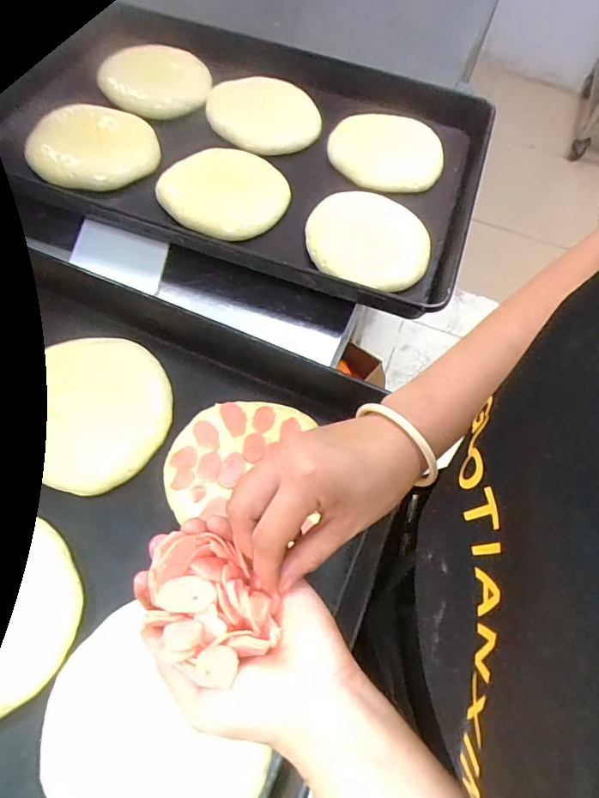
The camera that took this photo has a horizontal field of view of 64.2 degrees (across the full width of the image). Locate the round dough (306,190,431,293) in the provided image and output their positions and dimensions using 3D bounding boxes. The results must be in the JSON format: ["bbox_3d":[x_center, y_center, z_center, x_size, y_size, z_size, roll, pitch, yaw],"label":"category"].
[{"bbox_3d":[0.079,-0.187,0.547,0.134,0.020,0.133,2,62,-4],"label":"round dough"}]

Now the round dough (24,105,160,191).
[{"bbox_3d":[-0.245,-0.300,0.567,0.142,0.028,0.129,-20,64,-13],"label":"round dough"}]

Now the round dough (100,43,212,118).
[{"bbox_3d":[-0.192,-0.421,0.631,0.127,0.029,0.115,22,63,10],"label":"round dough"}]

